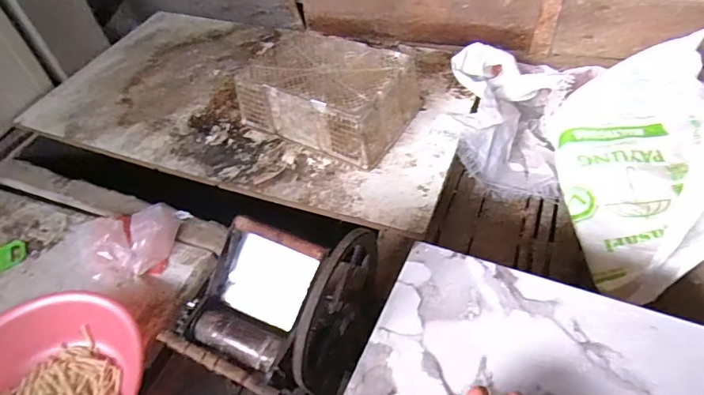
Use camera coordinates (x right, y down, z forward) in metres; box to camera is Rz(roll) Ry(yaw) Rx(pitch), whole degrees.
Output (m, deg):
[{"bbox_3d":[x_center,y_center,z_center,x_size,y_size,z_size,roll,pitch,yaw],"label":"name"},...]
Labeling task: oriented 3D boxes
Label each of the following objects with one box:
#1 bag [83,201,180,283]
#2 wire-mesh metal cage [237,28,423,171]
[{"bbox_3d":[-0.570,0.116,1.172,0.227,0.064,0.218,1,48,7],"label":"bag"},{"bbox_3d":[-0.078,-0.313,1.364,0.464,0.169,0.308,23,54,25],"label":"wire-mesh metal cage"}]

